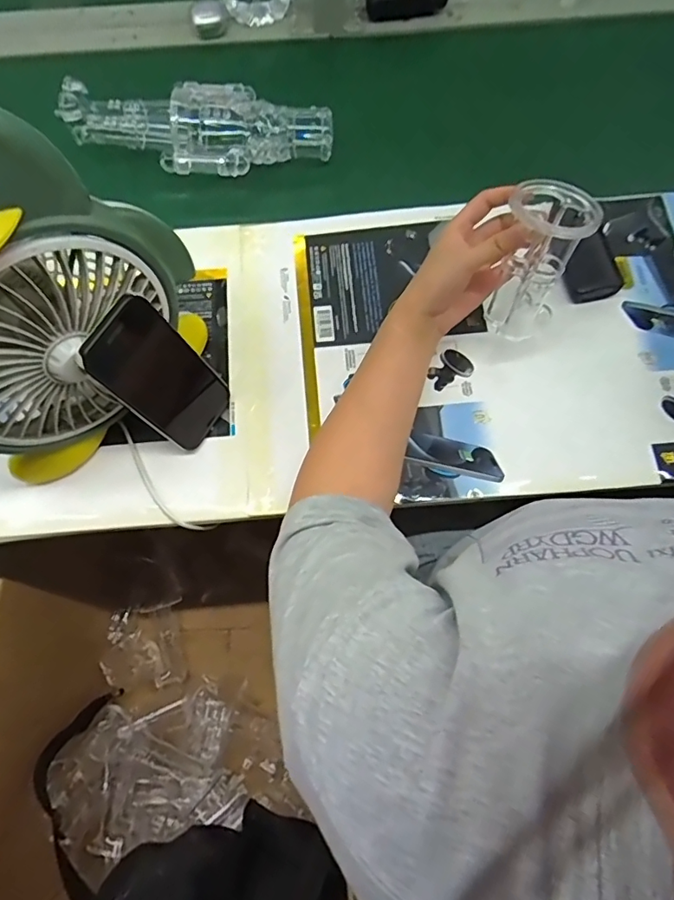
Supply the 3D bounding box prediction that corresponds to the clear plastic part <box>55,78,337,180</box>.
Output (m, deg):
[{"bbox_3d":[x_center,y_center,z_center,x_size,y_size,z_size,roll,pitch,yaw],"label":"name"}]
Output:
[{"bbox_3d":[-0.154,-0.376,0.603,0.290,0.075,0.119,10,73,3],"label":"clear plastic part"}]

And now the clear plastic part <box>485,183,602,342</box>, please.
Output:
[{"bbox_3d":[0.172,-0.157,0.445,0.057,0.132,0.068,-6,58,-4],"label":"clear plastic part"}]

